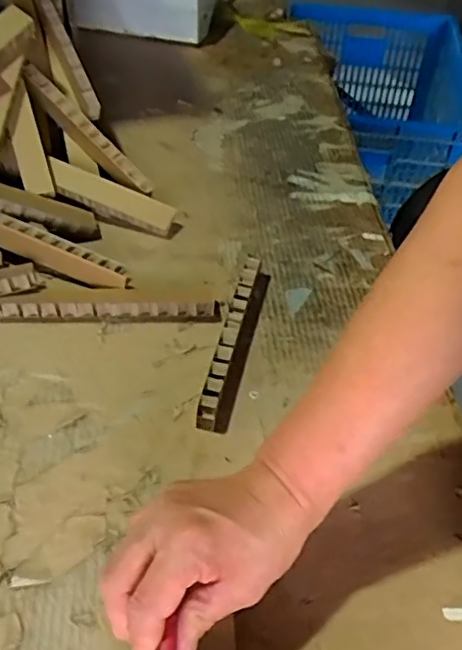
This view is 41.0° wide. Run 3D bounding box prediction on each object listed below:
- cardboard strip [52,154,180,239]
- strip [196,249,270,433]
[{"bbox_3d":[-0.128,-0.135,0.658,0.134,0.027,0.031,23,48,-5],"label":"cardboard strip"},{"bbox_3d":[0.006,0.009,0.556,0.026,0.029,0.190,13,47,7],"label":"strip"}]

